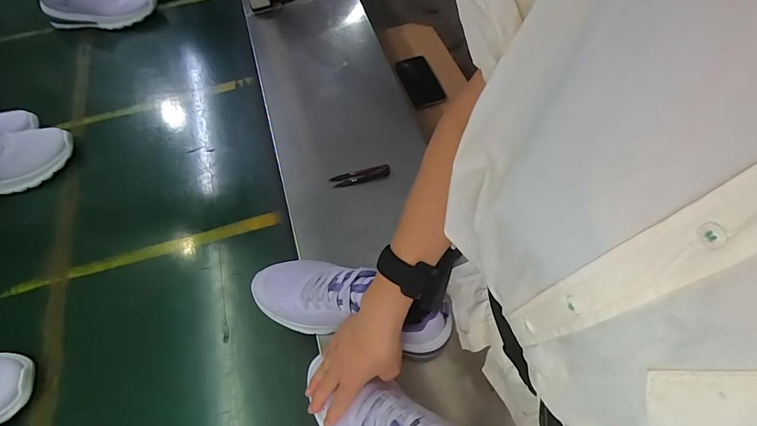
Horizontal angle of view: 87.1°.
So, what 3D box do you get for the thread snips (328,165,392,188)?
[{"bbox_3d":[-0.031,-0.065,0.690,0.100,0.011,0.025,-11,60,-6],"label":"thread snips"}]

